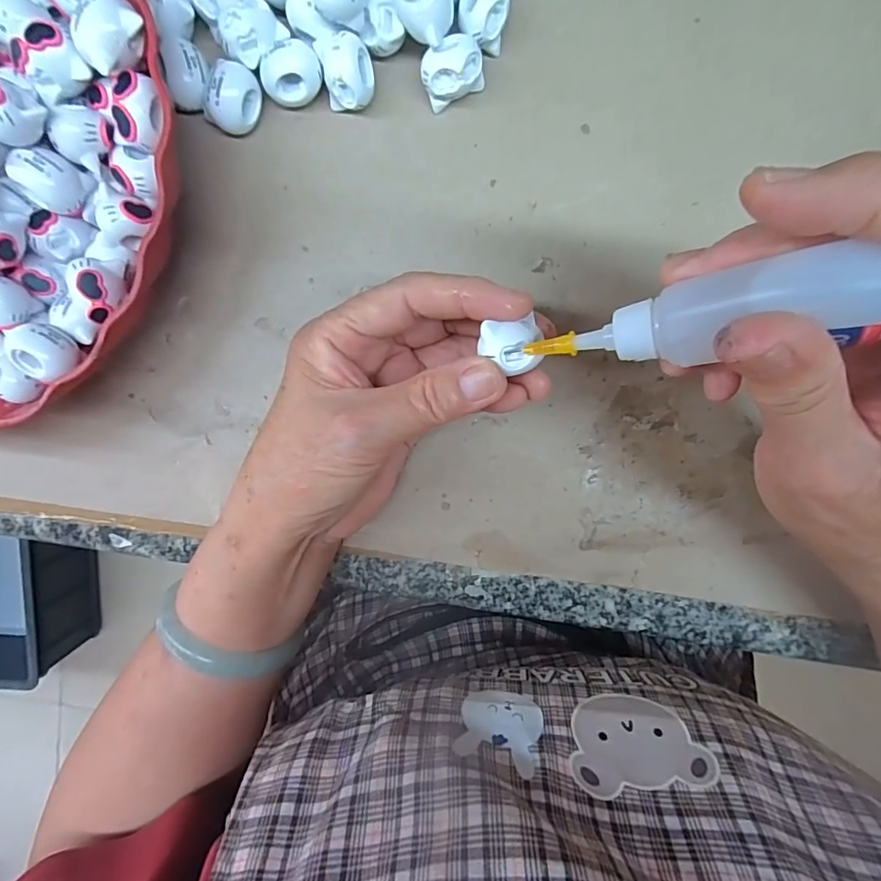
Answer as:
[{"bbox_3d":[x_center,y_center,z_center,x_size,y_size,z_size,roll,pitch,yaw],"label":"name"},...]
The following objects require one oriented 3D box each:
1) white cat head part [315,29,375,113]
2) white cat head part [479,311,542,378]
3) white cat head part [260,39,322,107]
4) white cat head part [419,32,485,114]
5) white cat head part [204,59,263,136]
[{"bbox_3d":[-0.039,-0.156,0.202,0.021,0.021,0.026,-14,98,3],"label":"white cat head part"},{"bbox_3d":[0.027,-0.034,0.173,0.022,0.014,0.019,-13,98,3],"label":"white cat head part"},{"bbox_3d":[-0.063,-0.156,0.206,0.024,0.017,0.019,-30,97,5],"label":"white cat head part"},{"bbox_3d":[0.005,-0.156,0.201,0.025,0.018,0.020,-31,96,5],"label":"white cat head part"},{"bbox_3d":[-0.088,-0.146,0.207,0.015,0.022,0.026,26,98,-3],"label":"white cat head part"}]

